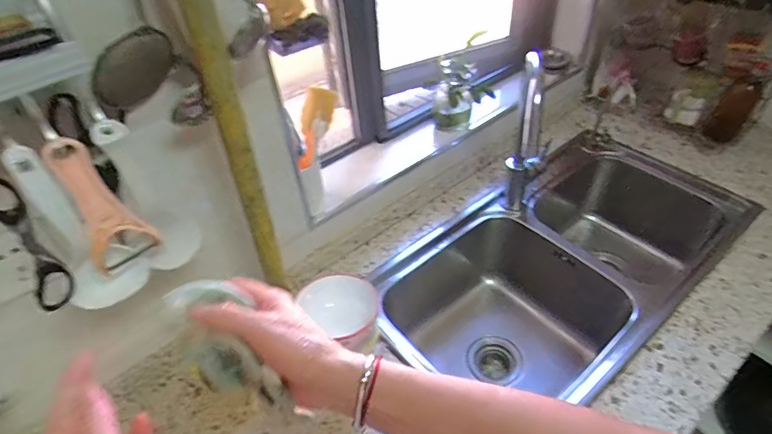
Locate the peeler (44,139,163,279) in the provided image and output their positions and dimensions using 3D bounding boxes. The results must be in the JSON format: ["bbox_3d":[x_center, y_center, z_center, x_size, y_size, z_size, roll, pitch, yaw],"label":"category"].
[{"bbox_3d":[-0.262,-0.010,0.432,0.061,0.148,0.020,-29,49,-23],"label":"peeler"}]

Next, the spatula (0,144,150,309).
[{"bbox_3d":[-0.287,0.016,0.434,0.067,0.187,0.017,-27,48,-21],"label":"spatula"}]

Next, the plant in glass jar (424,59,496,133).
[{"bbox_3d":[0.158,-0.245,0.964,0.124,0.129,0.090,9,45,13],"label":"plant in glass jar"}]

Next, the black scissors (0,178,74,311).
[{"bbox_3d":[-0.316,0.025,0.410,0.014,0.148,0.040,29,53,30],"label":"black scissors"}]

